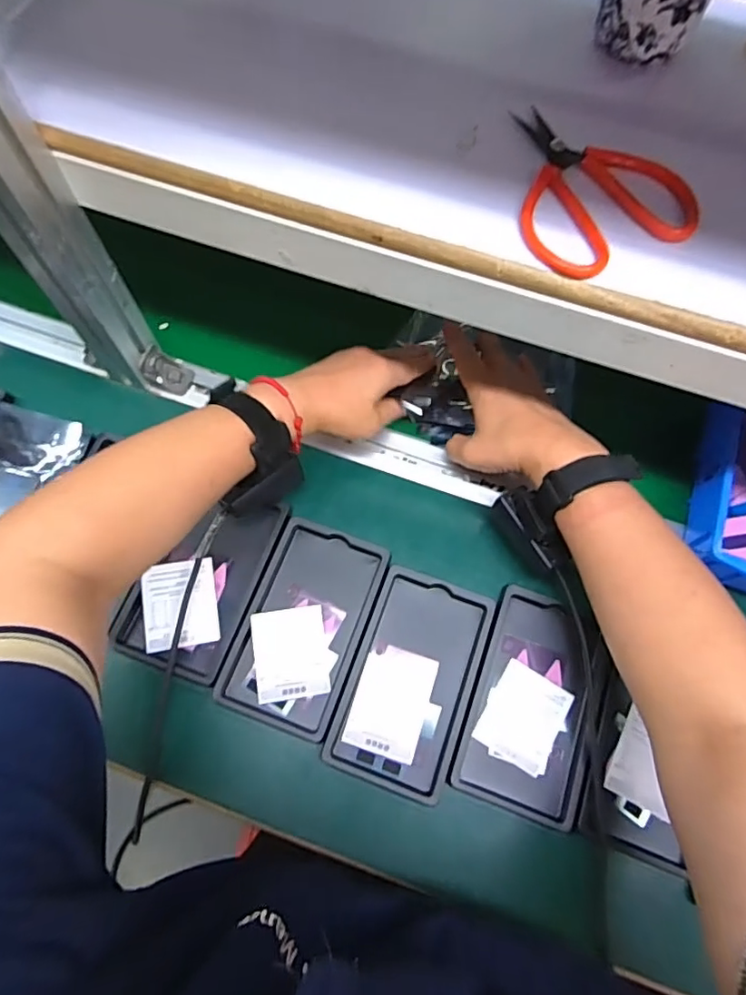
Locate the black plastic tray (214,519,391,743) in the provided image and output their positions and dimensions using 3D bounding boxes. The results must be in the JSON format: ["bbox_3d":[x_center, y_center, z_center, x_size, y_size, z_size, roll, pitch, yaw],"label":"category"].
[{"bbox_3d":[-0.054,0.103,0.450,0.091,0.013,0.159,20,69,6],"label":"black plastic tray"}]

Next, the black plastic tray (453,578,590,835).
[{"bbox_3d":[0.126,0.158,0.434,0.088,0.013,0.158,19,69,5],"label":"black plastic tray"}]

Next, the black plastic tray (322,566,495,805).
[{"bbox_3d":[0.031,0.144,0.441,0.094,0.023,0.157,20,69,6],"label":"black plastic tray"}]

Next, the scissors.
[{"bbox_3d":[0.121,-0.182,0.321,0.099,0.011,0.111,-24,71,-11],"label":"scissors"}]

